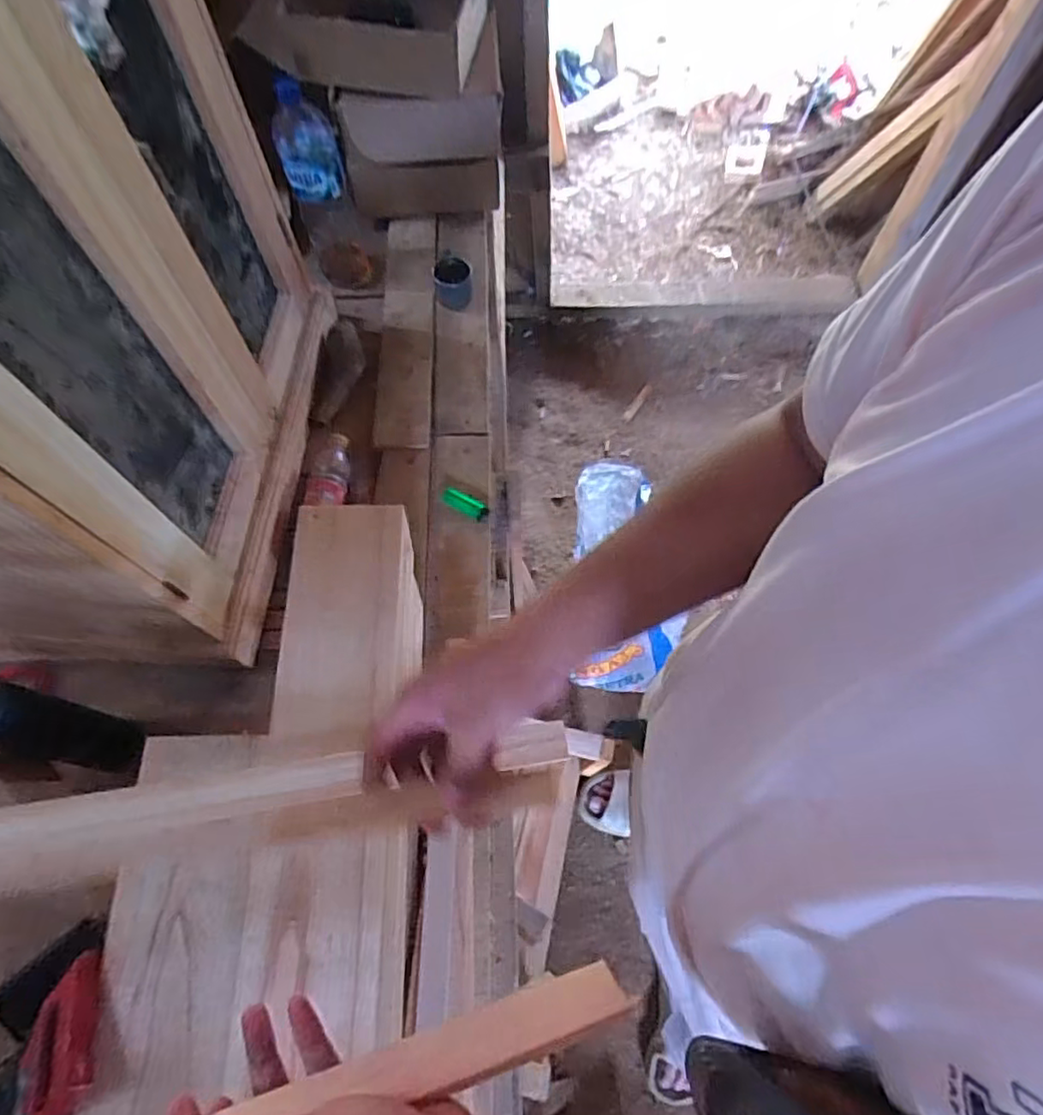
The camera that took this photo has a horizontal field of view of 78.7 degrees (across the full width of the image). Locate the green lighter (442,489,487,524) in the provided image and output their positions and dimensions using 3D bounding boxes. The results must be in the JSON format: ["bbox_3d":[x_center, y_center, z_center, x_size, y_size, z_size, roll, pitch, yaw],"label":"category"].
[{"bbox_3d":[-0.082,-0.079,0.936,0.071,0.008,0.027,28,69,-5],"label":"green lighter"}]

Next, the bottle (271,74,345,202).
[{"bbox_3d":[-0.309,-0.592,0.915,0.090,0.154,0.099,-20,67,-6],"label":"bottle"}]

